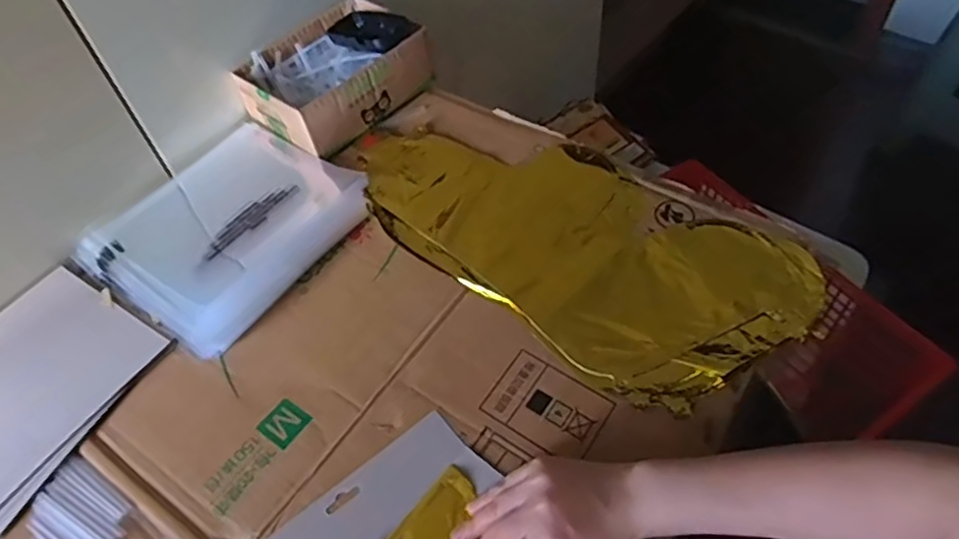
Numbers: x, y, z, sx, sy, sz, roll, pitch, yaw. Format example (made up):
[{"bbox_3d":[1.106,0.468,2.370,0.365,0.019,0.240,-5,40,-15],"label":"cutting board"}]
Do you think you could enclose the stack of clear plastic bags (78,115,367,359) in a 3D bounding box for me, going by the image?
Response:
[{"bbox_3d":[-0.250,-0.045,0.661,0.216,0.040,0.234,29,57,28],"label":"stack of clear plastic bags"}]

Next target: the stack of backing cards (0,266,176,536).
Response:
[{"bbox_3d":[-0.387,0.097,0.557,0.164,0.008,0.194,23,58,19],"label":"stack of backing cards"}]

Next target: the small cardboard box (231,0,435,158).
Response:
[{"bbox_3d":[-0.162,-0.224,0.727,0.135,0.064,0.180,36,63,25],"label":"small cardboard box"}]

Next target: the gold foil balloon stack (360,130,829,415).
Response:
[{"bbox_3d":[0.080,-0.031,0.629,0.434,0.012,0.221,28,60,21],"label":"gold foil balloon stack"}]

